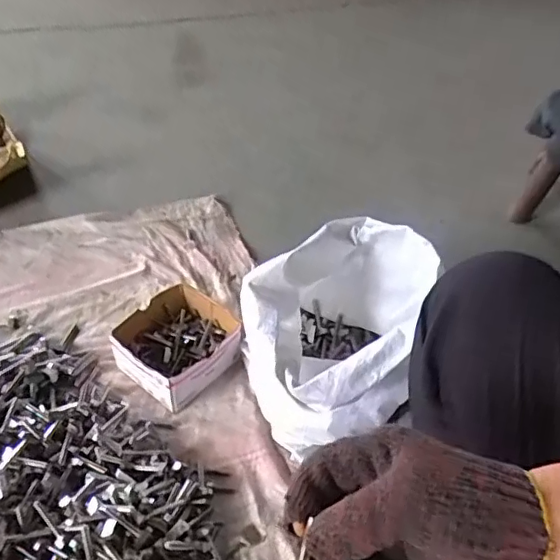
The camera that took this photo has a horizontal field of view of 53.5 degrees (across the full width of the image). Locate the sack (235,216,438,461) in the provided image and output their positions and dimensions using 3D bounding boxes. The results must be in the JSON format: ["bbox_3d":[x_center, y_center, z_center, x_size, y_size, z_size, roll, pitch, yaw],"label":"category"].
[{"bbox_3d":[0.063,0.088,0.730,0.225,0.245,0.251,25,49,21],"label":"sack"}]

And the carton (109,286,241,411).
[{"bbox_3d":[-0.152,0.098,0.842,0.150,0.080,0.156,30,51,25],"label":"carton"}]

